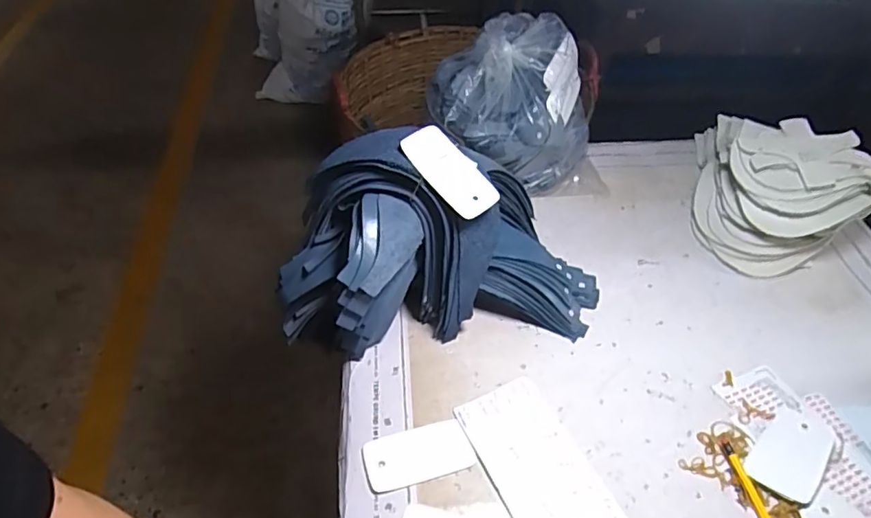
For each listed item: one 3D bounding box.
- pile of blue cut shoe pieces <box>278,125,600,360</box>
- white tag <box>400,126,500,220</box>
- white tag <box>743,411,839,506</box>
[{"bbox_3d":[0.009,-0.025,0.593,0.362,0.202,0.165,-4,46,-8],"label":"pile of blue cut shoe pieces"},{"bbox_3d":[0.015,-0.085,0.527,0.102,0.007,0.051,45,71,4],"label":"white tag"},{"bbox_3d":[0.354,0.189,0.534,0.111,0.004,0.056,-34,51,-30],"label":"white tag"}]

